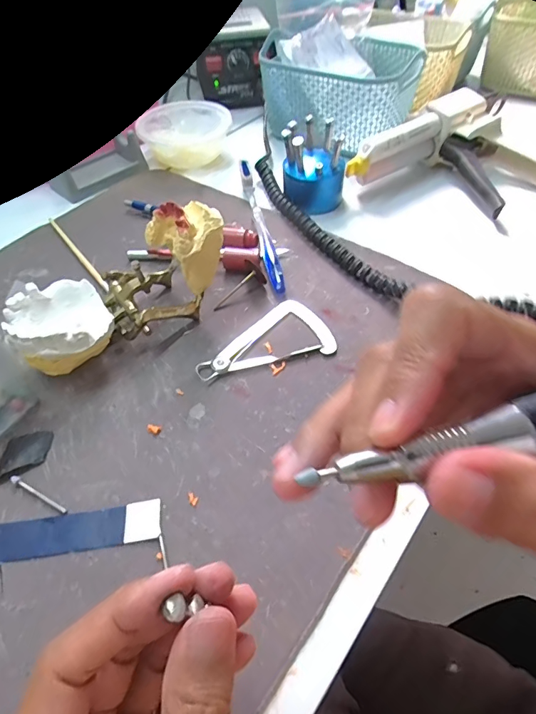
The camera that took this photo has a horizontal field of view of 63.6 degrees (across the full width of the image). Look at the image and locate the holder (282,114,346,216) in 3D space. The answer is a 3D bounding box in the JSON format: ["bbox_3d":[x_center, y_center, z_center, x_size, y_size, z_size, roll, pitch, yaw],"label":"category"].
[{"bbox_3d":[0.043,-0.184,0.413,0.052,0.068,0.052,-1,51,1],"label":"holder"}]

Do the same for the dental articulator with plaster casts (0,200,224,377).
[{"bbox_3d":[-0.101,-0.047,0.302,0.154,0.075,0.067,-29,56,-19],"label":"dental articulator with plaster casts"}]

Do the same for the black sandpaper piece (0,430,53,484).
[{"bbox_3d":[-0.147,0.059,0.261,0.026,0.005,0.031,-5,51,-2],"label":"black sandpaper piece"}]

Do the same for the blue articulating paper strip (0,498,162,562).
[{"bbox_3d":[-0.109,0.094,0.233,0.102,0.004,0.021,-8,51,-4],"label":"blue articulating paper strip"}]

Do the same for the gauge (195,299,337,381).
[{"bbox_3d":[-0.005,-0.016,0.317,0.098,0.005,0.059,-11,51,-7],"label":"gauge"}]

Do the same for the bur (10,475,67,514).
[{"bbox_3d":[-0.131,0.078,0.246,0.041,0.004,0.005,24,56,20],"label":"bur"}]

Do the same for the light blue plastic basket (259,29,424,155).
[{"bbox_3d":[0.083,-0.306,0.489,0.156,0.068,0.120,22,55,19],"label":"light blue plastic basket"}]

